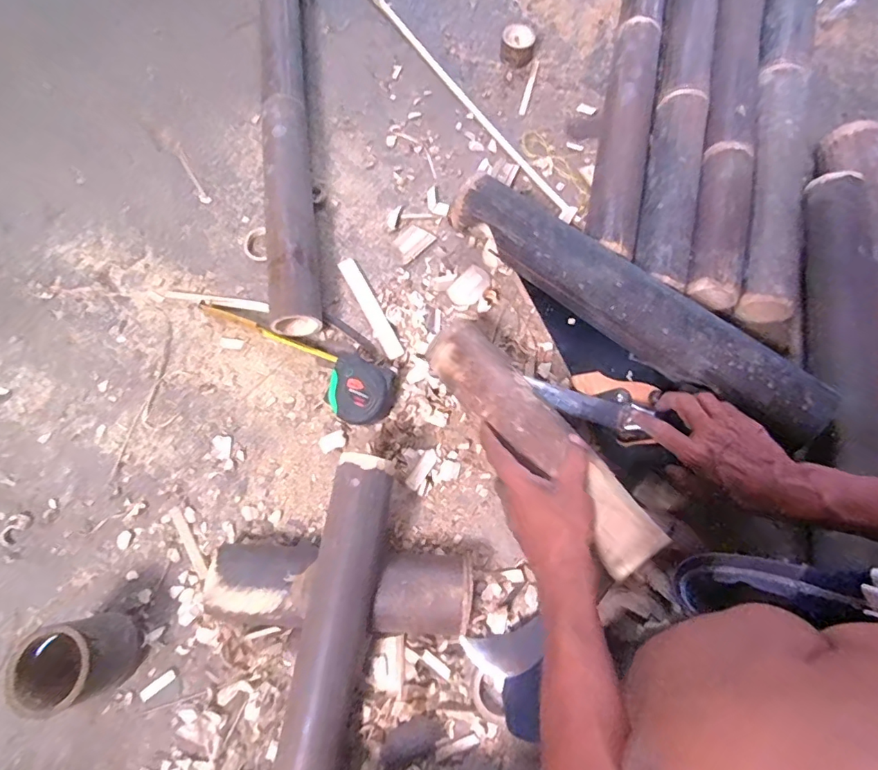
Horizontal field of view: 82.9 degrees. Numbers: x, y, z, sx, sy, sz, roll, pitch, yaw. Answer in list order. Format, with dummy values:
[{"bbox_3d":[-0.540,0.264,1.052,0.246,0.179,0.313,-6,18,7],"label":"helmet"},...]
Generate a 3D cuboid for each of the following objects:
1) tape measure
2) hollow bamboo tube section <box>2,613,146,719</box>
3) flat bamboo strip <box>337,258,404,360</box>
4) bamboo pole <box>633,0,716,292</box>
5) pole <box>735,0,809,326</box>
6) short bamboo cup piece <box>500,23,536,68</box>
[{"bbox_3d":[-0.189,-0.039,0.637,0.295,0.045,0.085,27,75,7],"label":"tape measure"},{"bbox_3d":[-0.368,0.282,0.510,0.072,0.100,0.078,0,74,-1],"label":"hollow bamboo tube section"},{"bbox_3d":[-0.094,-0.107,0.679,0.022,0.008,0.167,-27,76,-8],"label":"flat bamboo strip"},{"bbox_3d":[0.428,-0.721,0.827,0.076,0.072,1.295,12,74,3],"label":"bamboo pole"},{"bbox_3d":[0.578,-0.706,0.819,0.092,0.083,1.339,12,74,3],"label":"pole"},{"bbox_3d":[0.126,-0.545,0.801,0.053,0.040,0.053,7,74,1],"label":"short bamboo cup piece"}]

